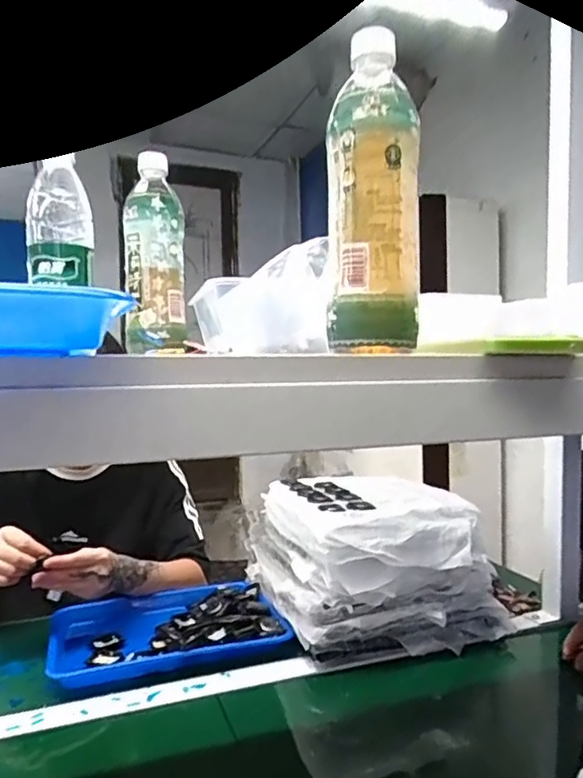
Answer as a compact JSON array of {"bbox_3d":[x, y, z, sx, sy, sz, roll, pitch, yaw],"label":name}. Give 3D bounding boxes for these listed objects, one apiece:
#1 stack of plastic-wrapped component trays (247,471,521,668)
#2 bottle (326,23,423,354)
[{"bbox_3d":[0.105,0.248,0.909,0.275,0.173,0.337,-2,3,-20],"label":"stack of plastic-wrapped component trays"},{"bbox_3d":[0.057,-0.128,0.407,0.062,0.235,0.060,0,3,10],"label":"bottle"}]

